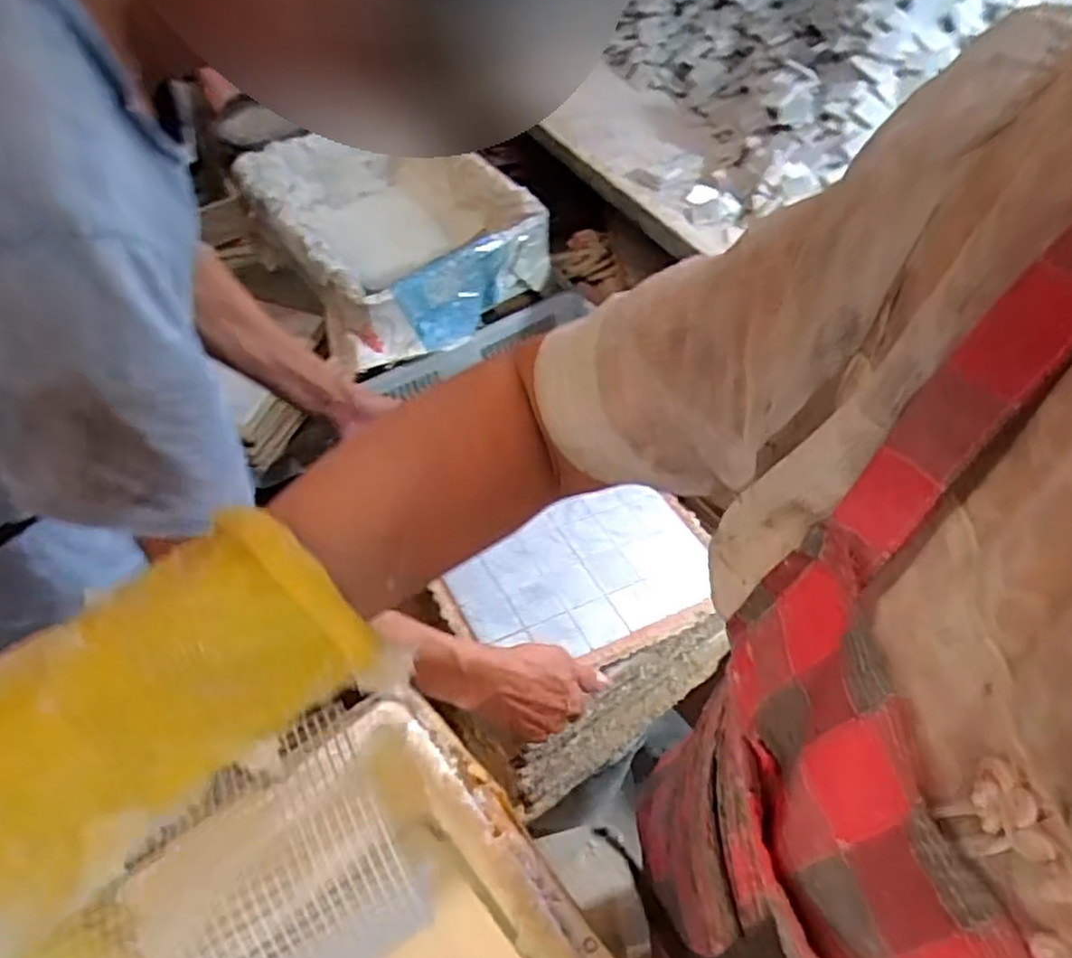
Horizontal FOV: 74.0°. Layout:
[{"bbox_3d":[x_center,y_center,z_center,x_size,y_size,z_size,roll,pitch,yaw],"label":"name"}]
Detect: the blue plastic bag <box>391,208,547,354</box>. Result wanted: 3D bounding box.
[{"bbox_3d":[-0.105,-0.370,1.343,0.340,0.146,0.062,-32,56,-23],"label":"blue plastic bag"}]

